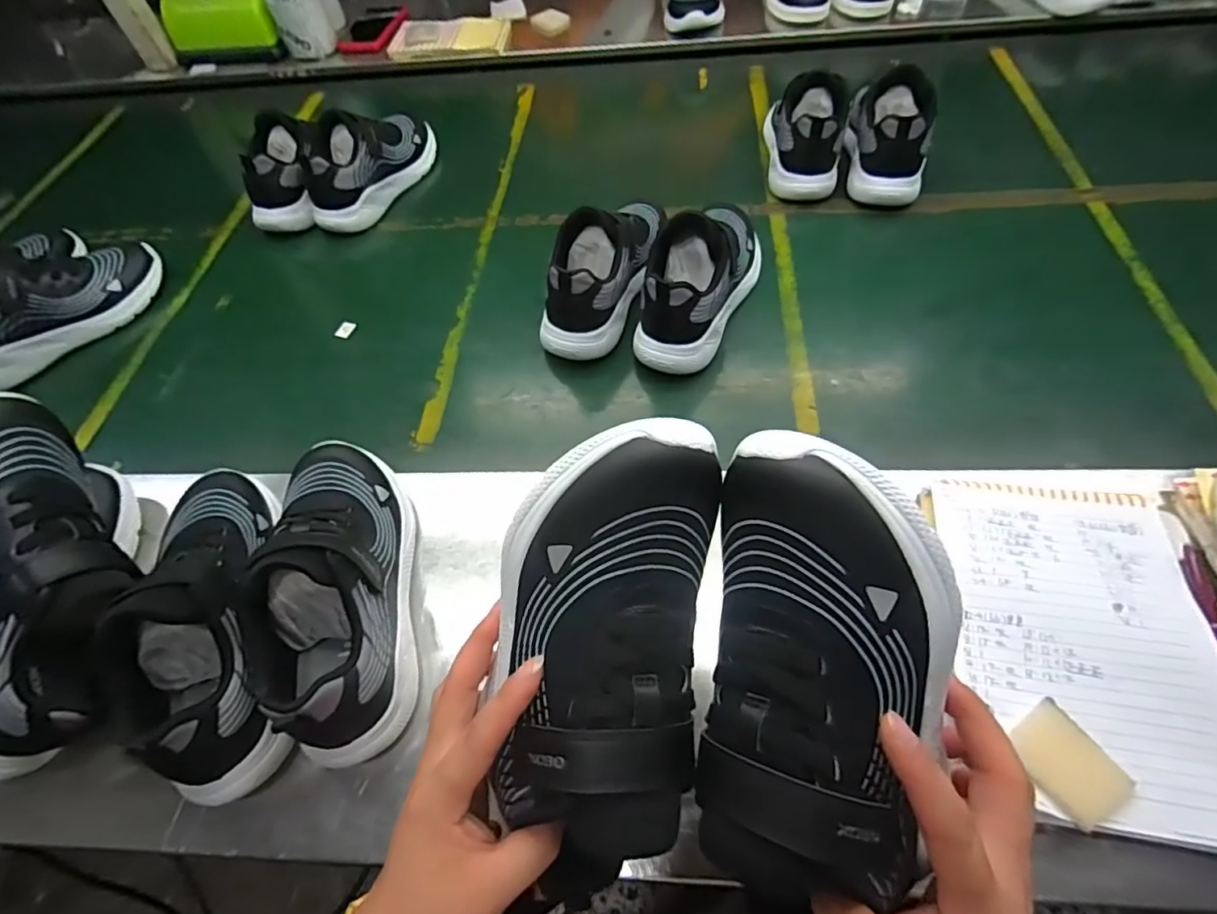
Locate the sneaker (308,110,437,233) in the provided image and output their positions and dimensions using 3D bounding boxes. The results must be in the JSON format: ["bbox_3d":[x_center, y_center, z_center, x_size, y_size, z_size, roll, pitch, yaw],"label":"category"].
[{"bbox_3d":[-0.299,-0.376,0.705,0.086,0.097,0.211,17,61,15],"label":"sneaker"}]

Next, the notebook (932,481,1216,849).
[{"bbox_3d":[0.298,0.110,0.355,0.144,0.016,0.211,6,59,6],"label":"notebook"}]

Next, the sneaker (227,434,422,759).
[{"bbox_3d":[-0.184,0.072,0.375,0.079,0.091,0.230,-12,59,-5],"label":"sneaker"}]

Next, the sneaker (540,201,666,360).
[{"bbox_3d":[-0.002,-0.200,0.568,0.092,0.100,0.228,11,60,11],"label":"sneaker"}]

